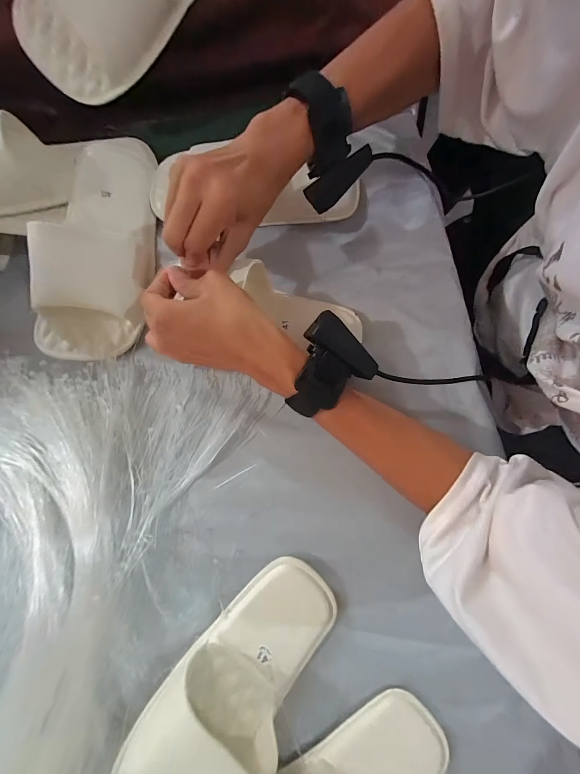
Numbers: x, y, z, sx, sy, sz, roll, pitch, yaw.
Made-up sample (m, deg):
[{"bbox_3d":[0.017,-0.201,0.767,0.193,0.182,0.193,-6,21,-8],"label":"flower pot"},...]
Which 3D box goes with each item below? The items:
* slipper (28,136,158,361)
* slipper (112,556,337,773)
[{"bbox_3d":[-0.195,-0.153,0.317,0.098,0.039,0.251,10,83,-17],"label":"slipper"},{"bbox_3d":[-0.042,0.248,0.244,0.099,0.053,0.210,40,83,10],"label":"slipper"}]

